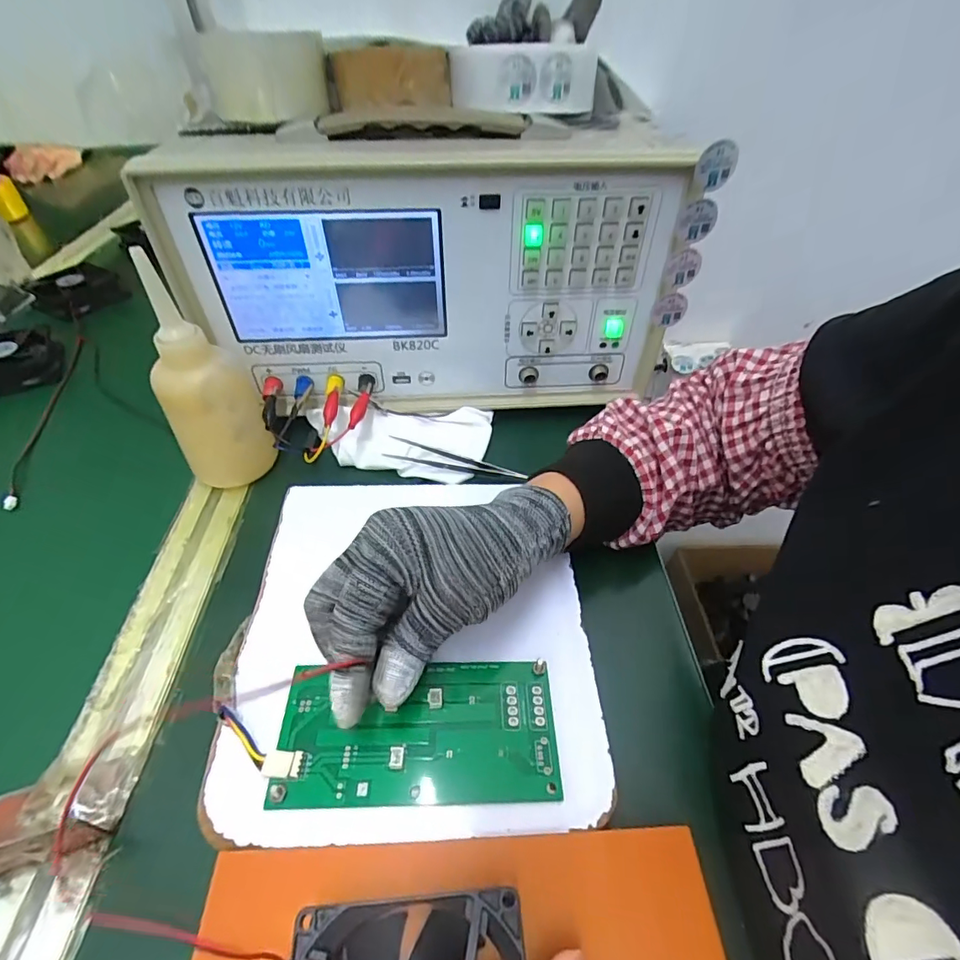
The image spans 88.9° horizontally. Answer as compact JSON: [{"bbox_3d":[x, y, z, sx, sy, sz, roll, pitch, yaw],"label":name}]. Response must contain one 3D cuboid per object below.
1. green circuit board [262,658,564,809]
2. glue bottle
[{"bbox_3d":[-0.030,0.123,0.242,0.134,0.006,0.066,-2,48,-5],"label":"green circuit board"},{"bbox_3d":[-0.192,-0.065,0.337,0.062,0.145,0.057,-24,52,-19],"label":"glue bottle"}]

